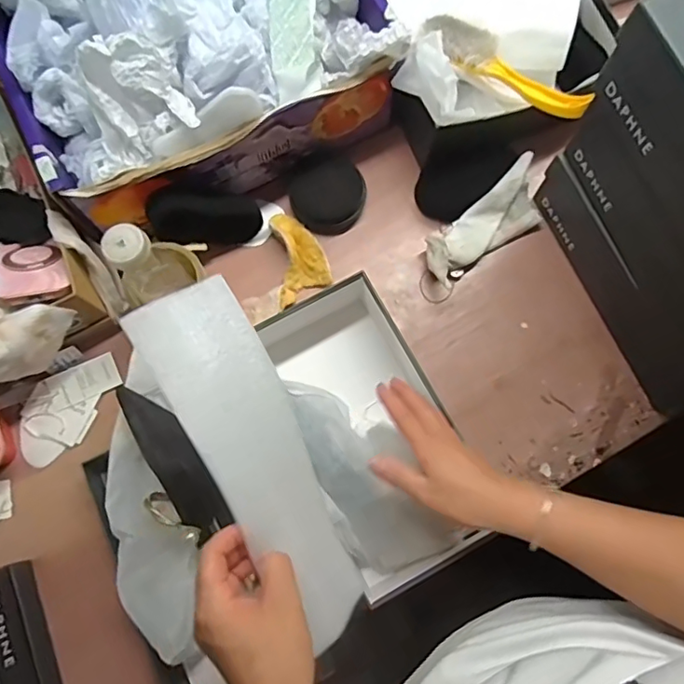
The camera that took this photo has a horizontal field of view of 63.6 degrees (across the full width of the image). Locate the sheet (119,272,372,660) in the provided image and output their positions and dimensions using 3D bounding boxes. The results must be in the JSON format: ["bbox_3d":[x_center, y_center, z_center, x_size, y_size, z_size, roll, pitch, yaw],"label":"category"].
[{"bbox_3d":[-0.063,0.095,0.429,0.085,0.026,0.289,-31,97,-40],"label":"sheet"}]

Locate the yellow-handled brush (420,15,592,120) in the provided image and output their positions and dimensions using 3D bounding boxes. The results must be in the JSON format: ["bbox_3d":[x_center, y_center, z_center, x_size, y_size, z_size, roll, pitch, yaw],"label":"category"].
[{"bbox_3d":[0.178,-0.313,0.623,0.051,0.046,0.219,-43,80,-9],"label":"yellow-handled brush"}]

